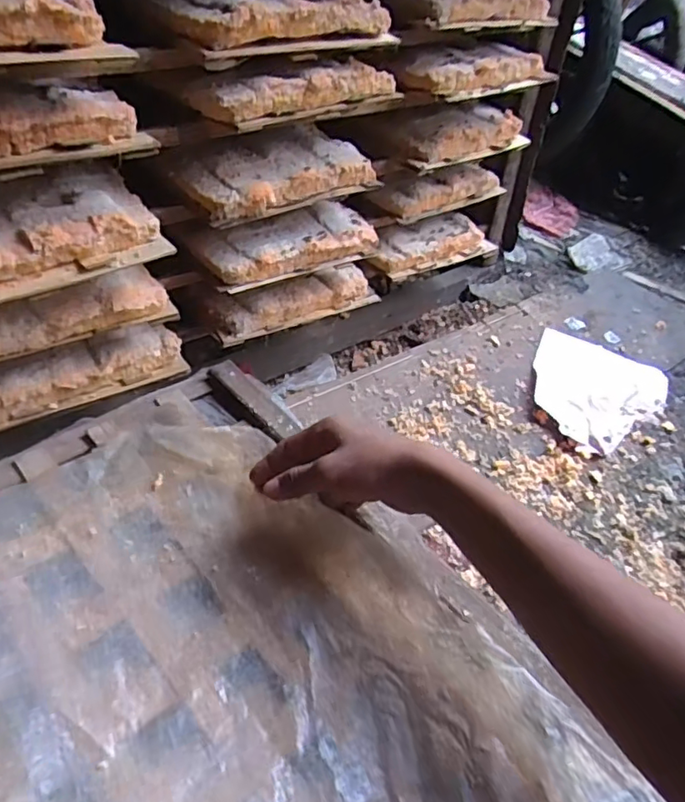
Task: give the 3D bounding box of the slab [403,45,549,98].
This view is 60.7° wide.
[{"bbox_3d":[0.168,-0.431,0.750,0.209,0.028,0.088,-26,53,-34],"label":"slab"}]

